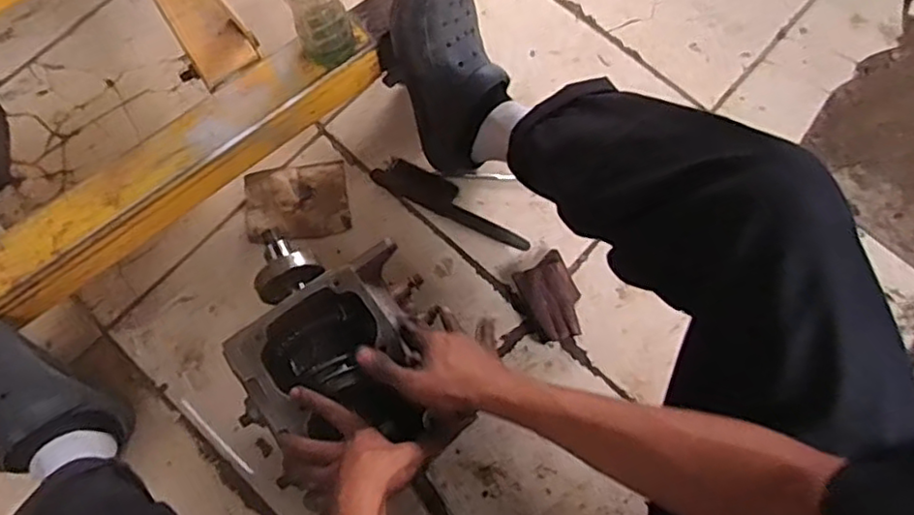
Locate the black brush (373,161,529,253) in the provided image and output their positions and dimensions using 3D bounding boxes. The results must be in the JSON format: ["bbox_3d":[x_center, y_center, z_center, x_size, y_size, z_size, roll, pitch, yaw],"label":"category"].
[{"bbox_3d":[-0.006,-0.075,0.901,0.232,0.029,0.045,28,77,7],"label":"black brush"}]

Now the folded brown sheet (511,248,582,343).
[{"bbox_3d":[0.129,0.053,0.867,0.073,0.025,0.107,-29,77,-7],"label":"folded brown sheet"}]

